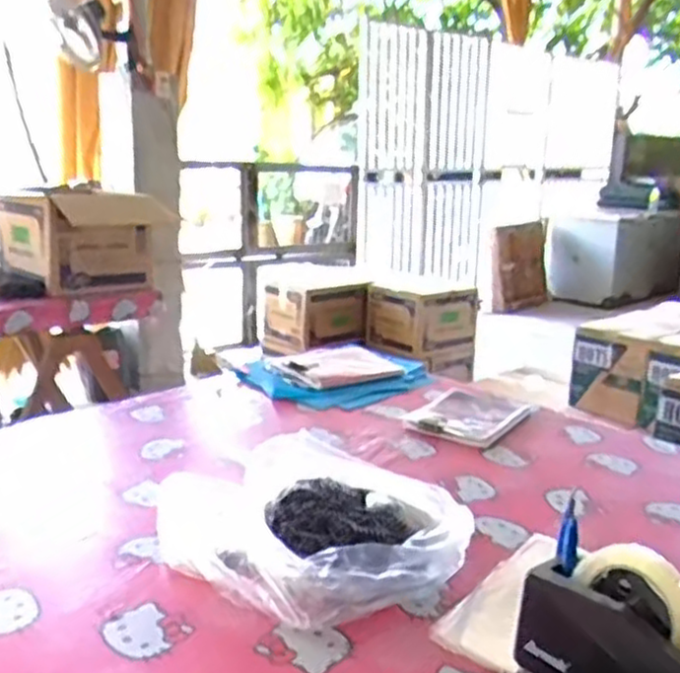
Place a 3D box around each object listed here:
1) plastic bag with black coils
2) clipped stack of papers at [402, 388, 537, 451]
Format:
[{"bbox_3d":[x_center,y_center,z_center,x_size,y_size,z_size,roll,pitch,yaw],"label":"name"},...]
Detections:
[{"bbox_3d":[-0.049,0.209,0.886,0.382,0.062,0.301,14,19,36],"label":"plastic bag with black coils"},{"bbox_3d":[0.223,0.140,1.314,0.170,0.018,0.251,12,18,31],"label":"clipped stack of papers"}]

